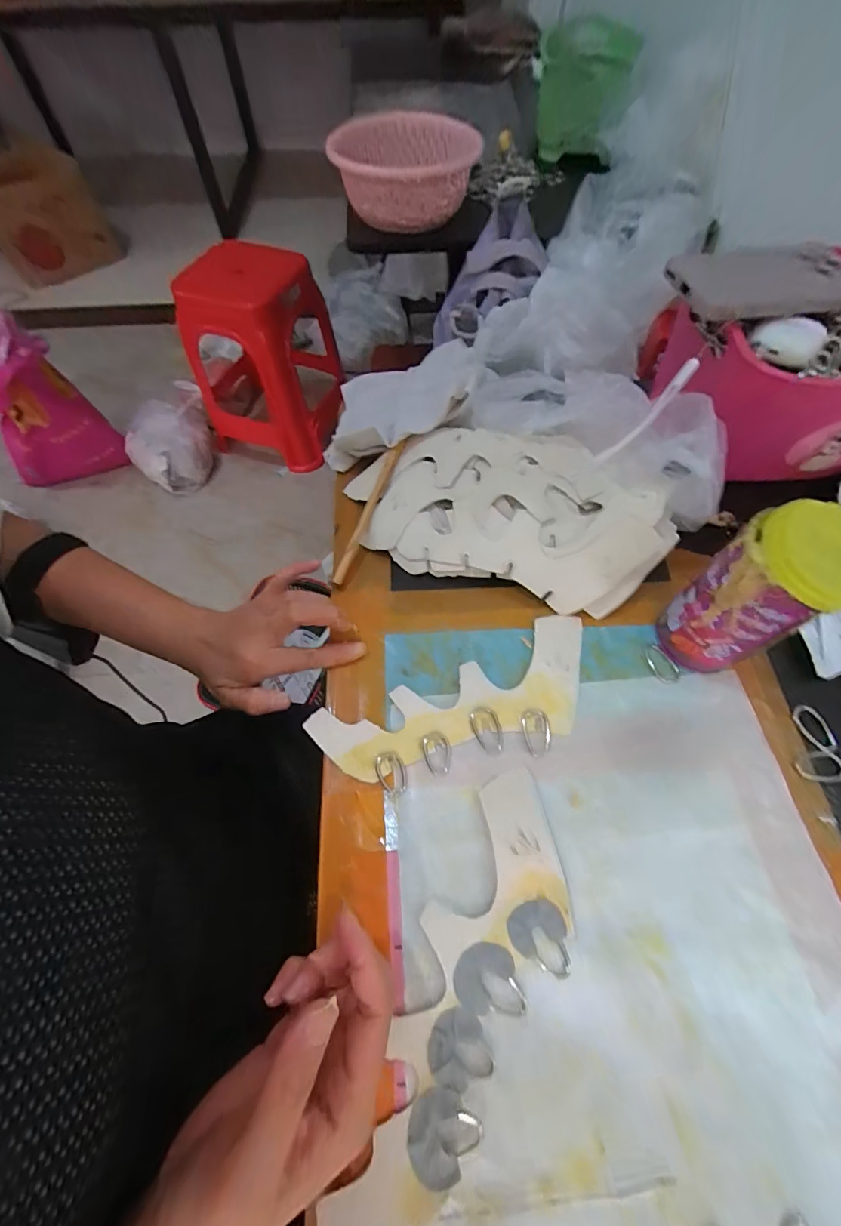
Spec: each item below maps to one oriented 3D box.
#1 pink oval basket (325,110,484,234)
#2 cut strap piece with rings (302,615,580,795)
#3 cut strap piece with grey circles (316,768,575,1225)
[{"bbox_3d":[-0.022,-0.656,0.669,0.209,0.095,0.231,9,62,5],"label":"pink oval basket"},{"bbox_3d":[0.037,0.074,0.329,0.219,0.004,0.085,-22,63,-11],"label":"cut strap piece with rings"},{"bbox_3d":[0.031,0.211,0.248,0.075,0.012,0.231,26,64,14],"label":"cut strap piece with grey circles"}]

